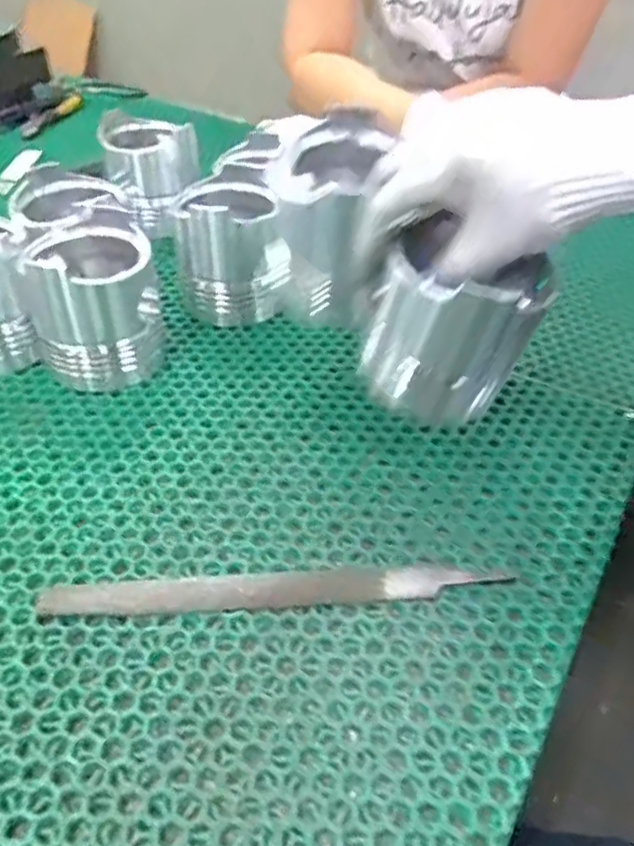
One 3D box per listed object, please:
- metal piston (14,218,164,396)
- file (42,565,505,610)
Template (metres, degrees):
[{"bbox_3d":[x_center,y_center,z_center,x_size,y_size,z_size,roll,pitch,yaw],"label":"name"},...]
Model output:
[{"bbox_3d":[-0.154,-0.084,0.473,0.082,0.089,0.082,-10,44,-13],"label":"metal piston"},{"bbox_3d":[-0.019,0.086,0.345,0.231,0.007,0.018,-2,43,-5],"label":"file"}]

